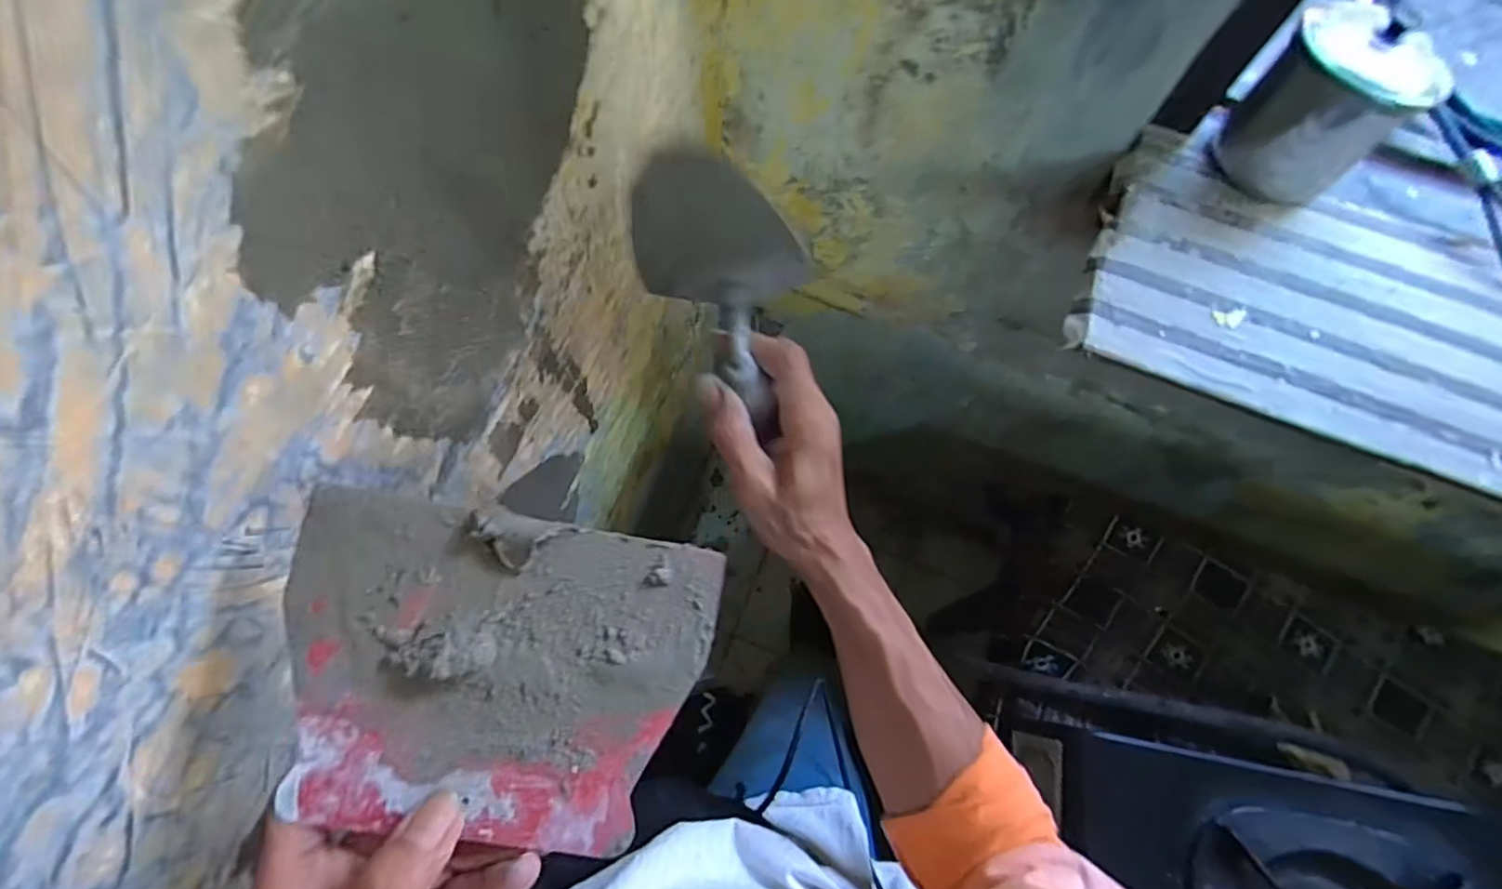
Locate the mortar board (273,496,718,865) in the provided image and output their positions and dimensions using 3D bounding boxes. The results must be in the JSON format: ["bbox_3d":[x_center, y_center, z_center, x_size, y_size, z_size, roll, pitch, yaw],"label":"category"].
[{"bbox_3d":[-0.106,0.097,0.269,0.168,0.010,0.130,10,83,-8],"label":"mortar board"}]

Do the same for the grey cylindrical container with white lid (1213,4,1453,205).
[{"bbox_3d":[0.438,-0.260,0.500,0.089,0.123,0.096,0,70,-1],"label":"grey cylindrical container with white lid"}]

